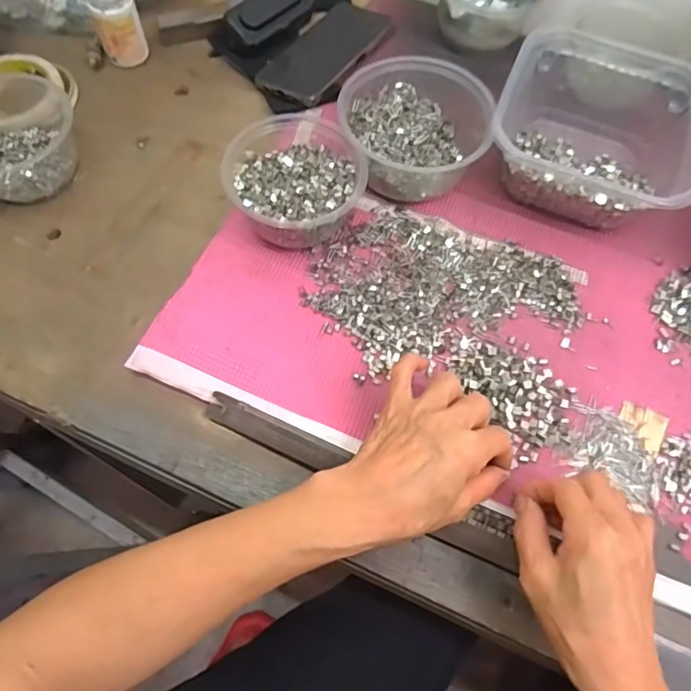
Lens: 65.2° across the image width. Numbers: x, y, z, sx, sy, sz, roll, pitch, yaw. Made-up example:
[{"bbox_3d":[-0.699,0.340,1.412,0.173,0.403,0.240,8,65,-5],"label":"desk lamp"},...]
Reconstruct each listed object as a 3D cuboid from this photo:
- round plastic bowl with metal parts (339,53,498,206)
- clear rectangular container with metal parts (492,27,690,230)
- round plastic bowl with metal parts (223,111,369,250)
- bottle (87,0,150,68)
[{"bbox_3d":[0.063,-0.196,0.491,0.127,0.063,0.122,1,67,-1],"label":"round plastic bowl with metal parts"},{"bbox_3d":[0.228,-0.201,0.499,0.169,0.080,0.181,22,68,8],"label":"clear rectangular container with metal parts"},{"bbox_3d":[-0.044,-0.140,0.465,0.116,0.056,0.120,-33,71,-14],"label":"round plastic bowl with metal parts"},{"bbox_3d":[-0.231,-0.332,0.543,0.044,0.077,0.046,-22,69,-10],"label":"bottle"}]

